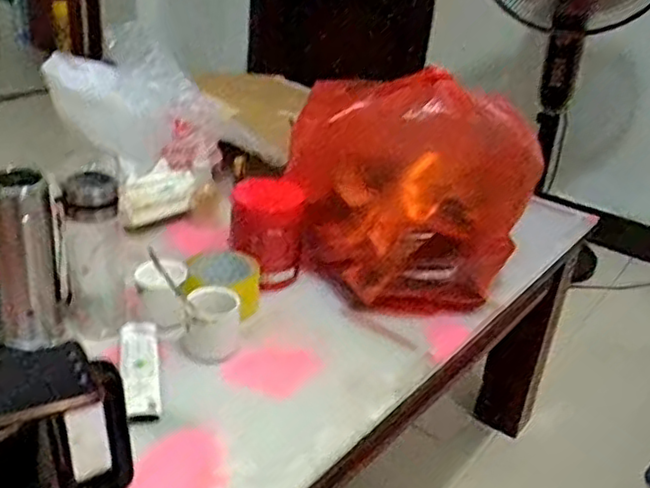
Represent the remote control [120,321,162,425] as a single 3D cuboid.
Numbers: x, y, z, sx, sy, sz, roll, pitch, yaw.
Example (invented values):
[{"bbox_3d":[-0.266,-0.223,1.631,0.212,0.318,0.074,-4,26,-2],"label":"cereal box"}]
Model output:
[{"bbox_3d":[-0.215,0.135,0.802,0.042,0.014,0.180,-2,30,-15],"label":"remote control"}]

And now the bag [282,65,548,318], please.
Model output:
[{"bbox_3d":[0.111,-0.076,0.978,0.349,0.281,0.194,13,29,12],"label":"bag"}]

